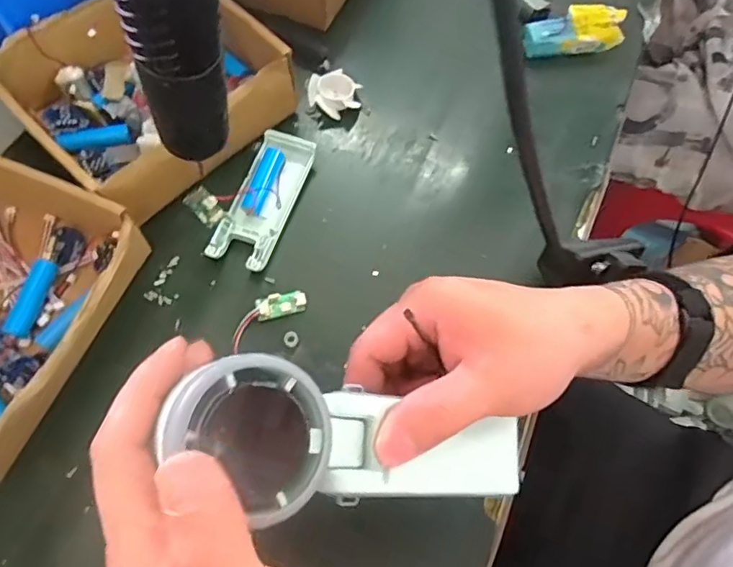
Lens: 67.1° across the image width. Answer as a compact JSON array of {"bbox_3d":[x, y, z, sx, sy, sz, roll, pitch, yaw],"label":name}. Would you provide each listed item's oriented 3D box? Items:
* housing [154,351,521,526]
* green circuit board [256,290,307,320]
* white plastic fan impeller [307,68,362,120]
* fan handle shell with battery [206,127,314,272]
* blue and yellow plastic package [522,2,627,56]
[{"bbox_3d":[0.002,0.069,0.223,0.163,0.022,0.050,24,60,-35],"label":"housing"},{"bbox_3d":[-0.055,0.014,0.359,0.032,0.008,0.016,-16,66,-8],"label":"green circuit board"},{"bbox_3d":[-0.024,-0.145,0.425,0.035,0.018,0.037,0,65,-1],"label":"white plastic fan impeller"},{"bbox_3d":[-0.071,-0.061,0.384,0.042,0.024,0.105,17,66,7],"label":"fan handle shell with battery"},{"bbox_3d":[0.167,-0.208,0.447,0.076,0.020,0.032,-7,65,-4],"label":"blue and yellow plastic package"}]

